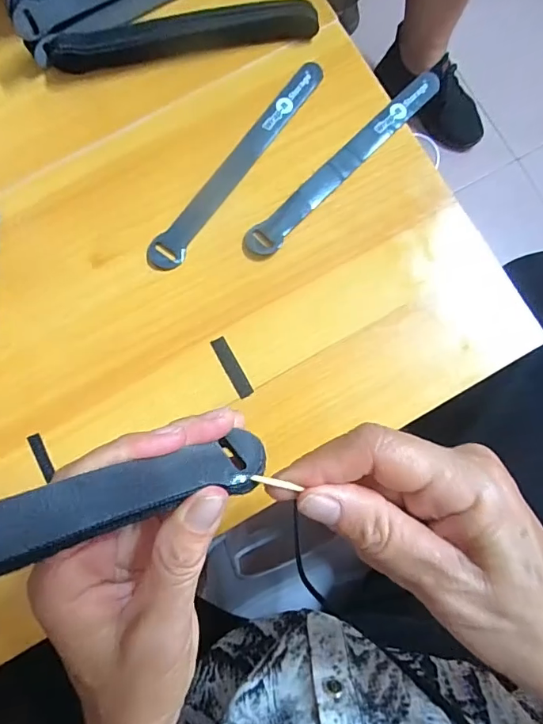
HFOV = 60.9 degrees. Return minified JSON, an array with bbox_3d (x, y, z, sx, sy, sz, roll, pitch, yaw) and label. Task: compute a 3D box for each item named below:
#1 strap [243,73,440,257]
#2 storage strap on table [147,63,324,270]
[{"bbox_3d":[0.056,-0.152,0.353,0.199,0.004,0.023,-44,85,-6],"label":"strap"},{"bbox_3d":[-0.026,-0.153,0.354,0.027,0.004,0.199,35,83,4],"label":"storage strap on table"}]

